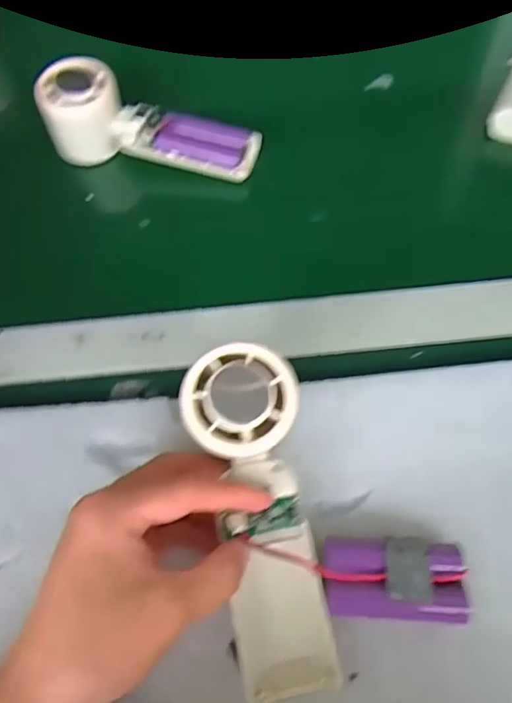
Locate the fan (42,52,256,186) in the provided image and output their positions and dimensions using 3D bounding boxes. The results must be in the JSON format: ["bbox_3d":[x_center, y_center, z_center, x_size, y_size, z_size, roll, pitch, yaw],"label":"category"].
[{"bbox_3d":[-0.080,-0.175,0.399,0.157,0.059,0.051,11,65,11],"label":"fan"}]

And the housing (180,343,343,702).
[{"bbox_3d":[0.003,0.080,0.258,0.051,0.040,0.164,-11,91,-2],"label":"housing"}]

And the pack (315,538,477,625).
[{"bbox_3d":[0.066,0.111,0.256,0.065,0.025,0.035,0,64,6],"label":"pack"}]

